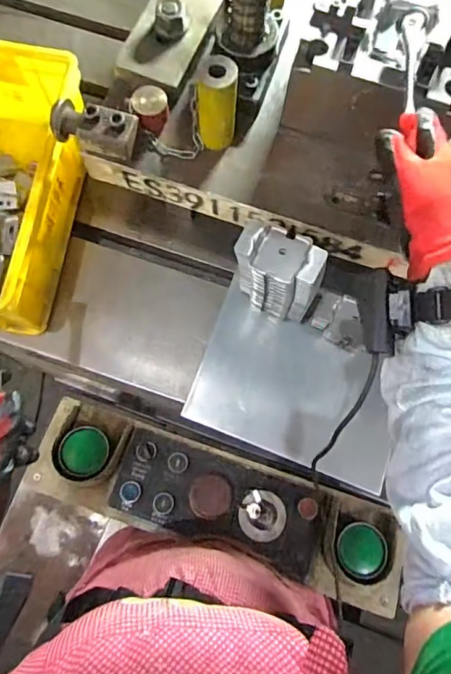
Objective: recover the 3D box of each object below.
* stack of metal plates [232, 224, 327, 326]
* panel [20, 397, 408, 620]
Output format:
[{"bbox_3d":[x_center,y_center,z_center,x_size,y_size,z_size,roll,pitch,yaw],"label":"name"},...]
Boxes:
[{"bbox_3d":[0.058,-0.065,0.558,0.098,0.170,0.057,23,75,5],"label":"stack of metal plates"},{"bbox_3d":[-0.016,0.235,0.678,0.531,0.071,0.135,18,75,4],"label":"panel"}]

